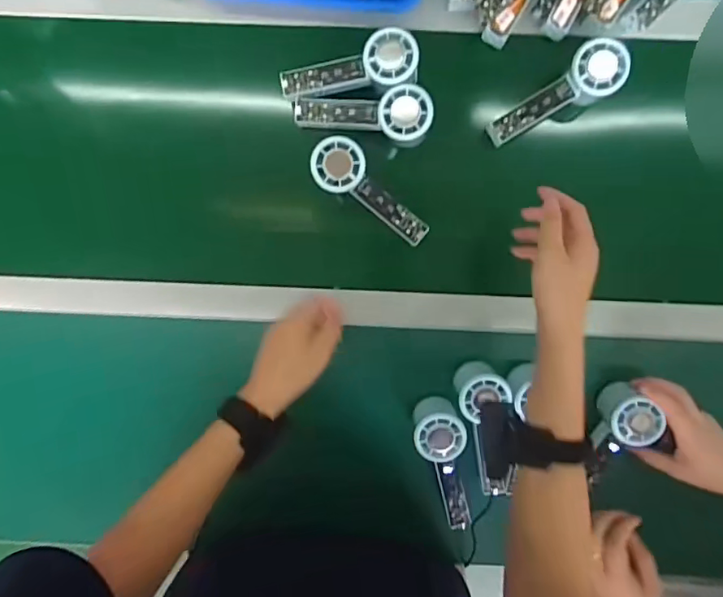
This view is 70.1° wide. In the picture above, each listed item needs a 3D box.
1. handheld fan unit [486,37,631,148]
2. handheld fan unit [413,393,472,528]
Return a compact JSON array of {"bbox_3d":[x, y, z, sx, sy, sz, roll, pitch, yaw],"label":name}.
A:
[{"bbox_3d":[0.212,-0.221,0.567,0.154,0.025,0.055,-29,94,18],"label":"handheld fan unit"},{"bbox_3d":[0.096,0.195,0.608,0.055,0.058,0.145,-8,95,2],"label":"handheld fan unit"}]

